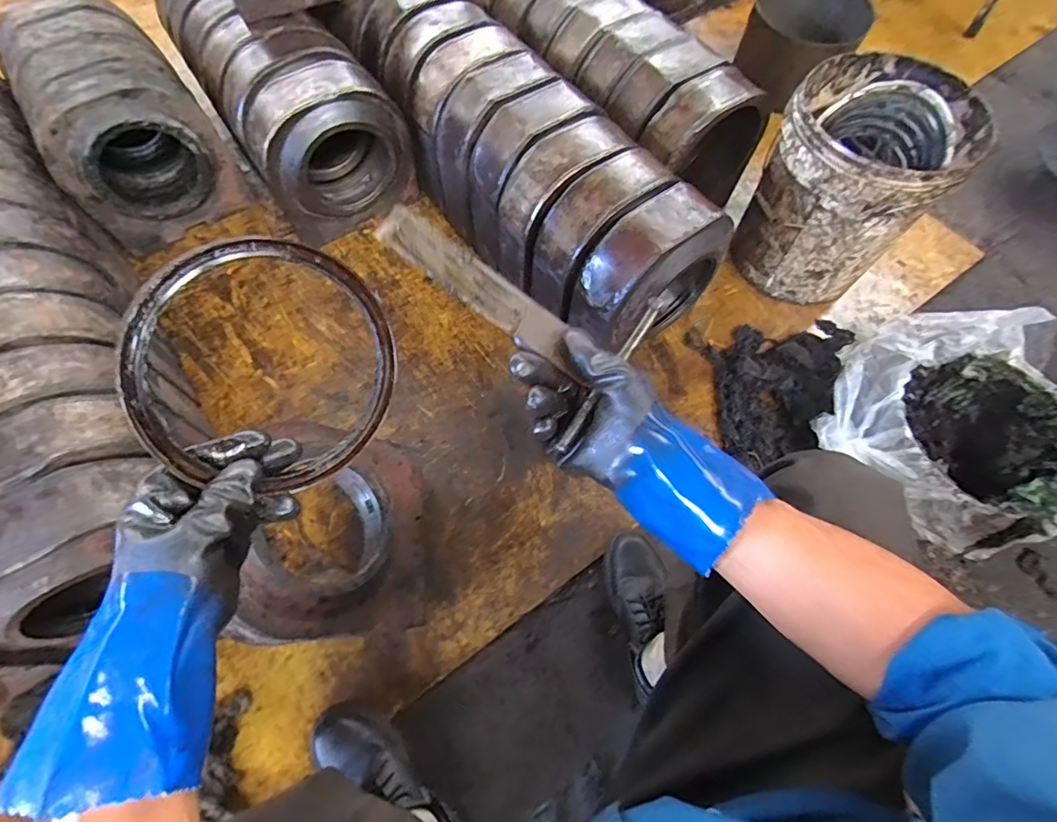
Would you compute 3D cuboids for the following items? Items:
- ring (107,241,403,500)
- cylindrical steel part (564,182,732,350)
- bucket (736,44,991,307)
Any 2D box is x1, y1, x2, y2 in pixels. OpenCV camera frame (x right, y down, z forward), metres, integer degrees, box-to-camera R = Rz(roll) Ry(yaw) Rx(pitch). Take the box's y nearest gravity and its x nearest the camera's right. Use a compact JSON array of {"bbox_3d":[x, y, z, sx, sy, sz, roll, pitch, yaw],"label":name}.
[{"bbox_3d":[-0.193,-0.029,0.389,0.009,0.196,0.195,16,36,42],"label":"ring"},{"bbox_3d":[0.207,-0.234,0.861,0.249,0.238,0.119,-35,71,-16],"label":"cylindrical steel part"},{"bbox_3d":[0.603,-0.436,0.946,0.283,0.355,0.302,0,65,0],"label":"bucket"}]

